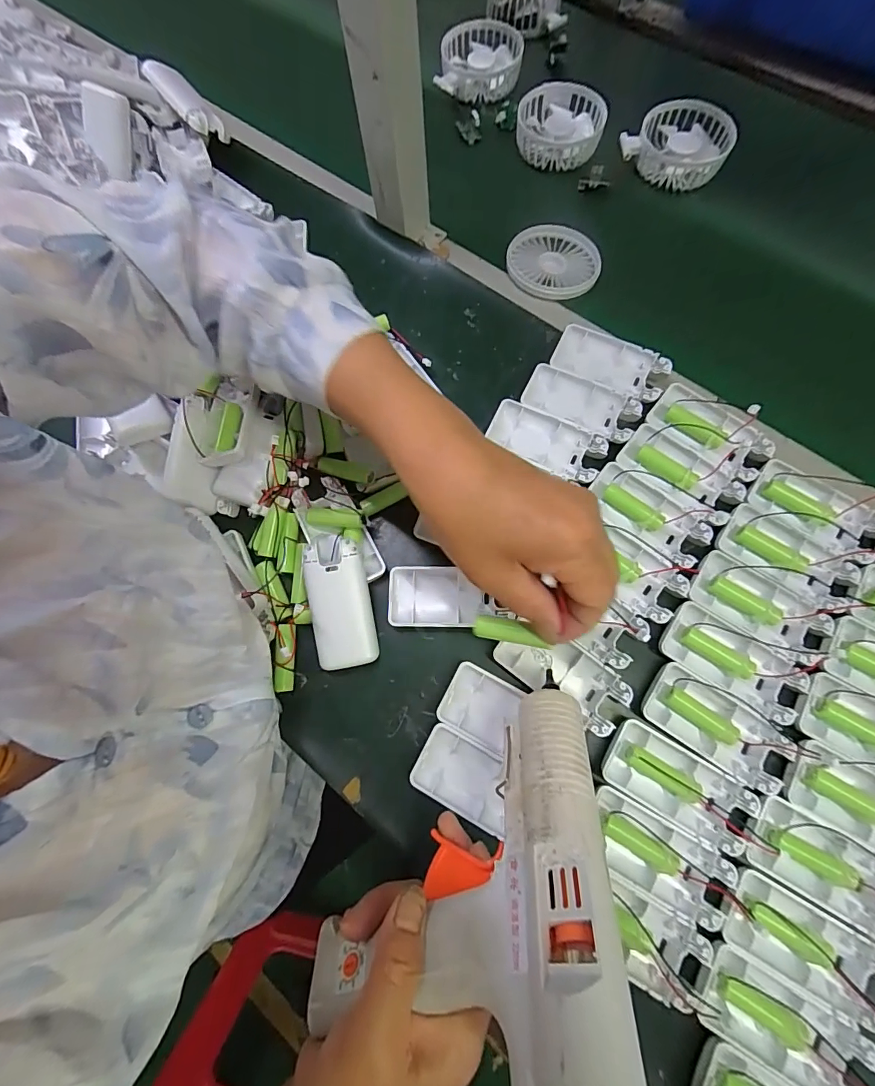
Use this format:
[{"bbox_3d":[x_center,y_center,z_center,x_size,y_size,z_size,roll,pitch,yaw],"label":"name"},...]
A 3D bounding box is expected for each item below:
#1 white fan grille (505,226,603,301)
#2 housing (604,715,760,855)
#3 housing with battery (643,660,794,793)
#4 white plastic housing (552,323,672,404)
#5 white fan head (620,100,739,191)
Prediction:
[{"bbox_3d":[0.113,-0.276,0.425,0.088,0.010,0.092,-1,74,3],"label":"white fan grille"},{"bbox_3d":[0.160,0.162,0.294,0.093,0.017,0.045,30,78,11],"label":"housing"},{"bbox_3d":[0.192,0.126,0.302,0.092,0.016,0.046,34,79,12],"label":"housing with battery"},{"bbox_3d":[0.149,-0.155,0.378,0.094,0.015,0.044,24,77,10],"label":"white plastic housing"},{"bbox_3d":[0.251,-0.426,0.465,0.106,0.040,0.084,9,75,6],"label":"white fan head"}]

